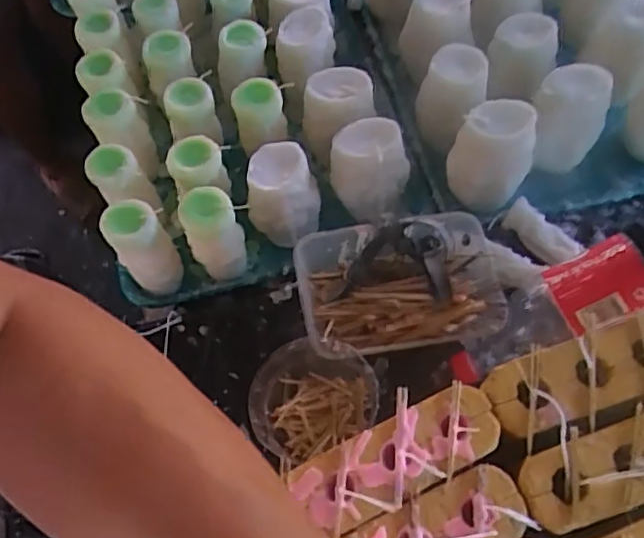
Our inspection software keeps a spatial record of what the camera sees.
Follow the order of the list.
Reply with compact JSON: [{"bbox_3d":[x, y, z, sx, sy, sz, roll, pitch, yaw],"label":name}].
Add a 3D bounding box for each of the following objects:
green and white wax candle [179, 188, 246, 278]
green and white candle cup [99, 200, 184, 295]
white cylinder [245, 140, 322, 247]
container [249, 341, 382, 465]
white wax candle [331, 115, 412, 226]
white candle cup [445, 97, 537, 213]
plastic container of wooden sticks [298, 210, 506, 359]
[{"bbox_3d":[-0.108,-0.031,0.649,0.054,0.115,0.055,-1,63,3],"label":"green and white wax candle"},{"bbox_3d":[-0.179,-0.019,0.644,0.053,0.112,0.055,-1,63,3],"label":"green and white candle cup"},{"bbox_3d":[-0.038,-0.078,0.671,0.069,0.094,0.072,5,64,6],"label":"white cylinder"},{"bbox_3d":[-0.009,0.114,0.538,0.102,0.040,0.097,-1,63,3],"label":"container"},{"bbox_3d":[0.053,-0.104,0.678,0.073,0.111,0.059,27,68,16],"label":"white wax candle"},{"bbox_3d":[0.175,-0.116,0.650,0.074,0.095,0.069,-1,63,3],"label":"white candle cup"},{"bbox_3d":[0.069,0.018,0.566,0.174,0.055,0.119,-7,63,0],"label":"plastic container of wooden sticks"}]

